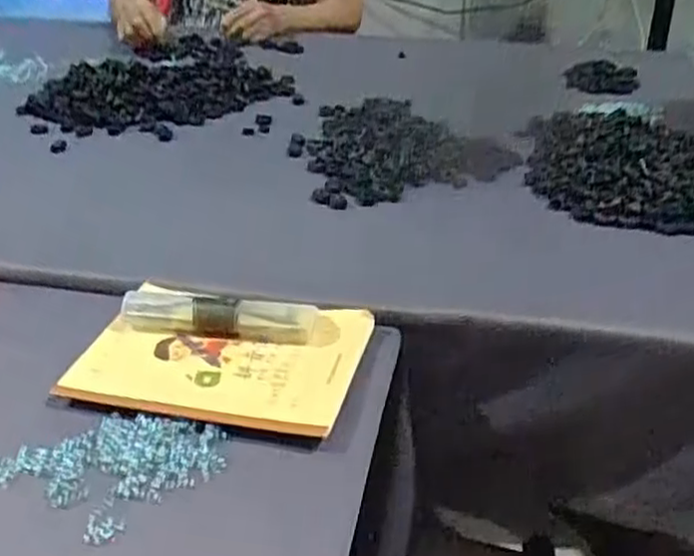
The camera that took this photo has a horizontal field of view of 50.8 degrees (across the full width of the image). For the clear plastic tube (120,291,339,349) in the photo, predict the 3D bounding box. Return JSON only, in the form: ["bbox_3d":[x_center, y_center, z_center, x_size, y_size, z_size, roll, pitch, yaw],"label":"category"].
[{"bbox_3d":[-0.094,0.030,0.575,0.171,0.029,0.029,2,34,7],"label":"clear plastic tube"}]

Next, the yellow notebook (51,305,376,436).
[{"bbox_3d":[-0.096,0.058,0.555,0.207,0.017,0.128,6,34,12],"label":"yellow notebook"}]

